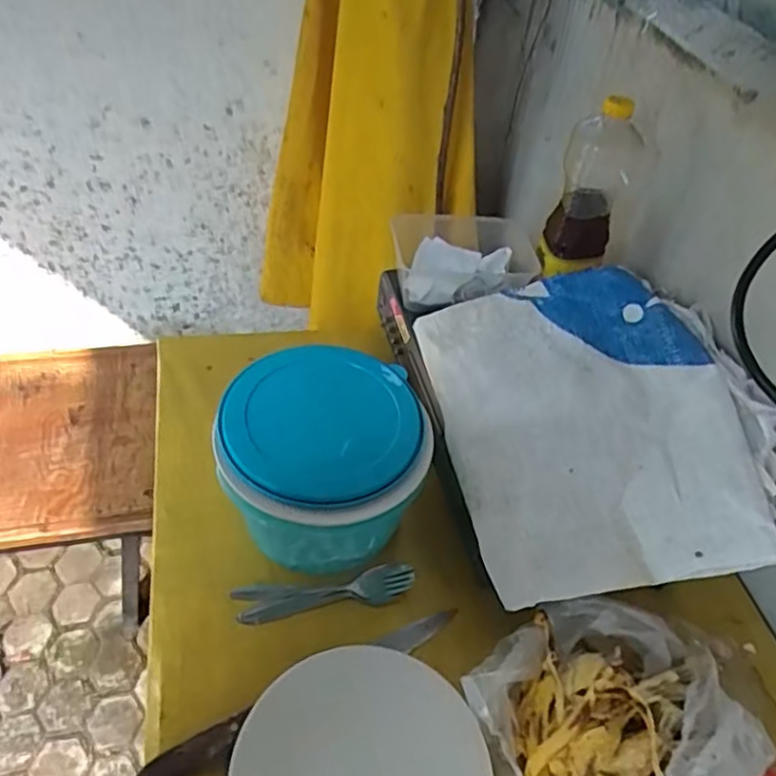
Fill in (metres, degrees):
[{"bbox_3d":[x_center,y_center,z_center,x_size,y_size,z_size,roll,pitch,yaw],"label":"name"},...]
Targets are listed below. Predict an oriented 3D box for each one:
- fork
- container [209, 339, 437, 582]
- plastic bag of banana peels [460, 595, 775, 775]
[{"bbox_3d":[-0.062,0.193,0.635,0.173,0.016,0.029,-2,47,-8],"label":"fork"},{"bbox_3d":[-0.066,0.077,0.659,0.191,0.139,0.193,-8,48,-13],"label":"container"},{"bbox_3d":[0.194,0.264,0.533,0.216,0.088,0.205,-27,54,-28],"label":"plastic bag of banana peels"}]

